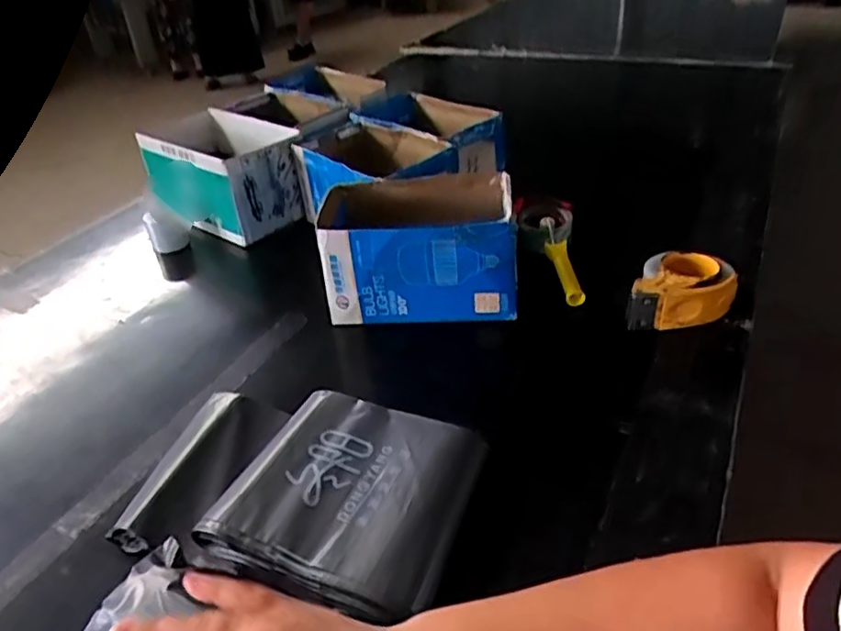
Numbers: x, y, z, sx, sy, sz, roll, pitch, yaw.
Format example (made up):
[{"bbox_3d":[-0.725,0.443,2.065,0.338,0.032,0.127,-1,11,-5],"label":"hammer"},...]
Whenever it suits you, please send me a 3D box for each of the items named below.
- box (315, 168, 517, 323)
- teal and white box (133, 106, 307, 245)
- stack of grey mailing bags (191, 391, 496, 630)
[{"bbox_3d":[-0.003,-0.098,0.953,0.271,0.156,0.175,-2,35,4],"label":"box"},{"bbox_3d":[-0.382,-0.280,1.244,0.343,0.149,0.191,24,44,34],"label":"teal and white box"},{"bbox_3d":[-0.070,0.179,0.657,0.237,0.050,0.230,12,38,22],"label":"stack of grey mailing bags"}]

